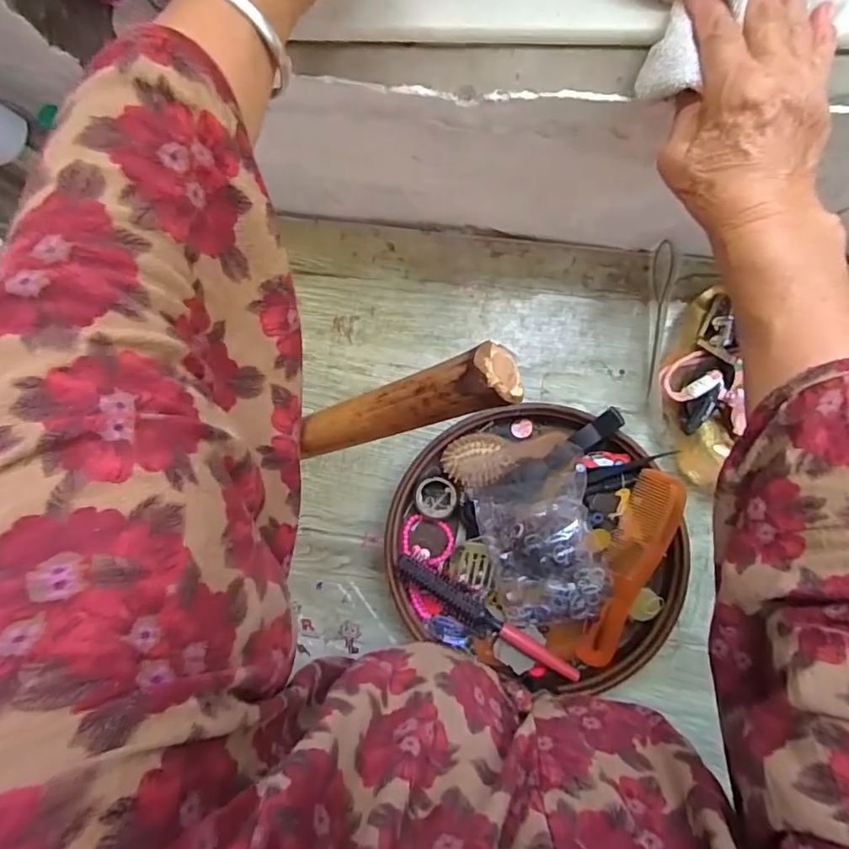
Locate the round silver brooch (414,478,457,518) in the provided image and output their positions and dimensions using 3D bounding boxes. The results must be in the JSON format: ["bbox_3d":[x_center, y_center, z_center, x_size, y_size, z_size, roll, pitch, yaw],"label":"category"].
[{"bbox_3d":[0.012,0.080,0.574,0.046,0.014,0.044,0,89,9],"label":"round silver brooch"}]

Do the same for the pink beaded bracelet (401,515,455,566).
[{"bbox_3d":[0.003,0.128,0.590,0.059,0.012,0.051,18,92,9],"label":"pink beaded bracelet"}]

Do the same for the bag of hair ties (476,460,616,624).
[{"bbox_3d":[0.119,0.125,0.529,0.108,0.053,0.162,-13,87,9],"label":"bag of hair ties"}]

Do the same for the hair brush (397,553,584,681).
[{"bbox_3d":[0.063,0.200,0.547,0.207,0.025,0.027,30,94,9],"label":"hair brush"}]

